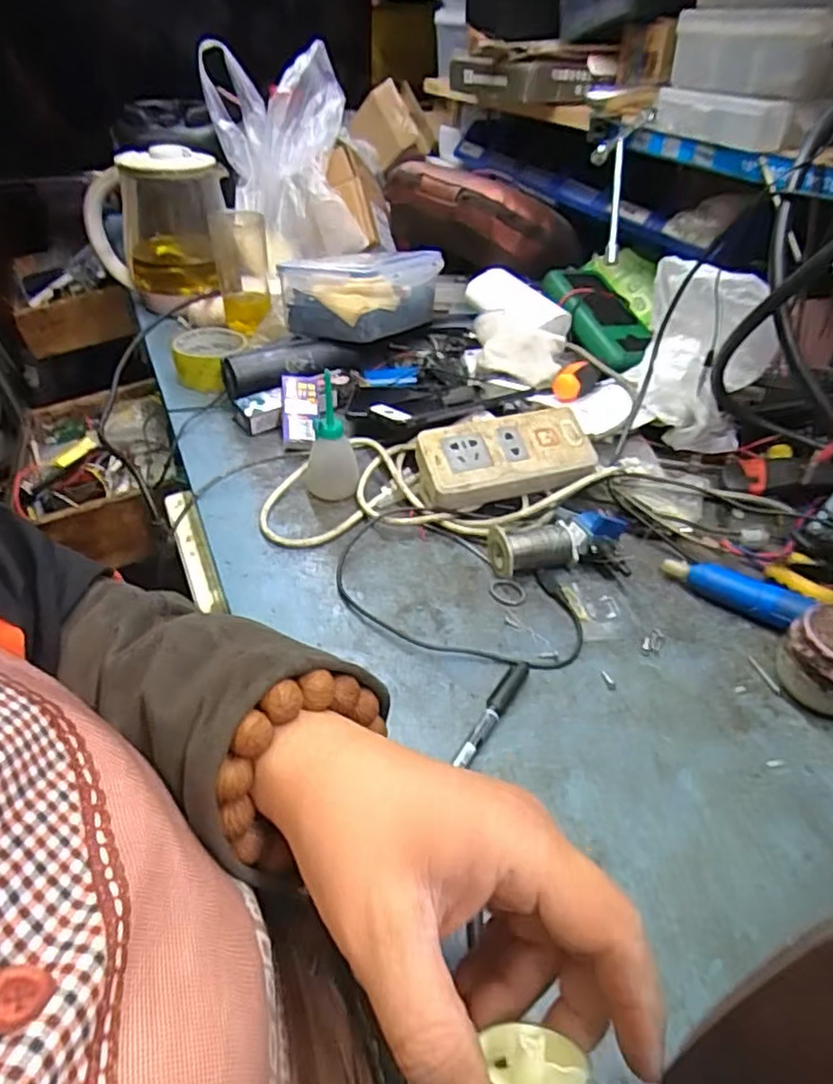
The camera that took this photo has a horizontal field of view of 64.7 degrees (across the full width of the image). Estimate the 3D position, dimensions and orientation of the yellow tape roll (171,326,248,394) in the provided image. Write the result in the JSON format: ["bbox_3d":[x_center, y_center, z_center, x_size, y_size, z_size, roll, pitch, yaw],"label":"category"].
[{"bbox_3d":[-0.246,-0.221,0.783,0.081,0.044,0.078,2,39,-1],"label":"yellow tape roll"}]

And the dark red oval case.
[{"bbox_3d":[0.077,-0.429,0.890,0.269,0.117,0.110,17,41,17],"label":"dark red oval case"}]

